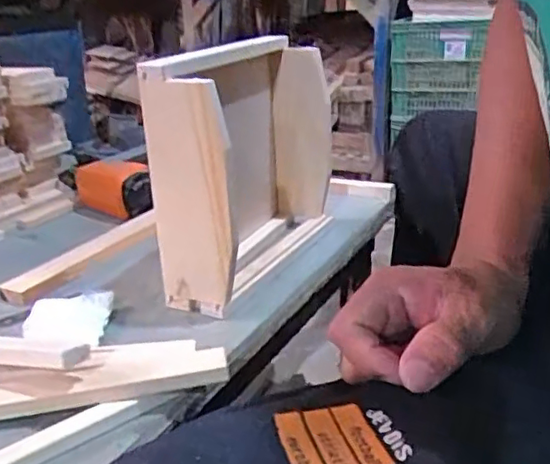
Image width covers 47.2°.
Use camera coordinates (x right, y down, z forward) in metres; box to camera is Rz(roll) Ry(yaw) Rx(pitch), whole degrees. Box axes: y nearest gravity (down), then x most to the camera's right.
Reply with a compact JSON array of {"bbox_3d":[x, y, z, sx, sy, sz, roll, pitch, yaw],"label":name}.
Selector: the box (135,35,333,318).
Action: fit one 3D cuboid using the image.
[{"bbox_3d":[-0.022,-0.061,0.592,0.090,0.211,0.230,6,23,18],"label":"box"}]

